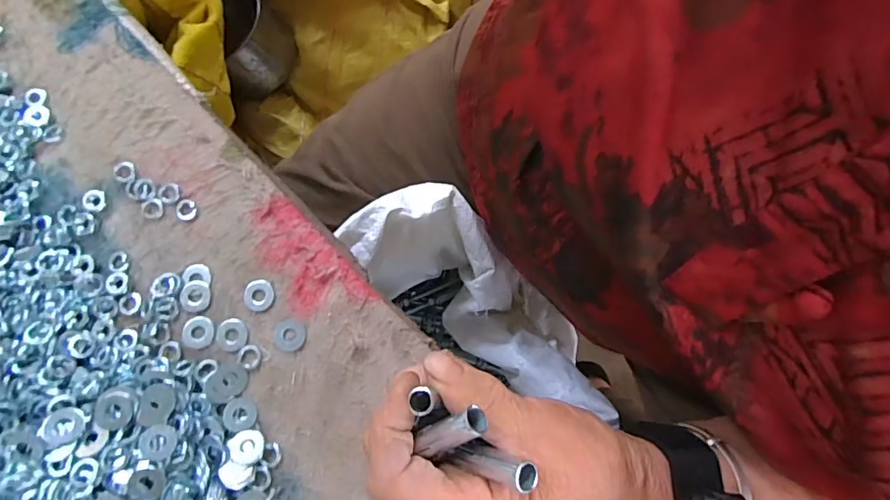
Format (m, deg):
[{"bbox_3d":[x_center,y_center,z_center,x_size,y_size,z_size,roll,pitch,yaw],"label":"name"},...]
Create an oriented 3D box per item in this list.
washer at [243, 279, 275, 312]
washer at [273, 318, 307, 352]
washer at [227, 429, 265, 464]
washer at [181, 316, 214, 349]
[{"bbox_3d":[-0.113,0.027,0.299,0.018,0.004,0.019,1,76,-2],"label":"washer"},{"bbox_3d":[-0.093,0.051,0.296,0.018,0.004,0.019,1,76,-2],"label":"washer"},{"bbox_3d":[-0.112,0.111,0.280,0.020,0.004,0.017,-1,76,-2],"label":"washer"},{"bbox_3d":[-0.147,0.049,0.293,0.019,0.004,0.019,-2,76,-2],"label":"washer"}]

